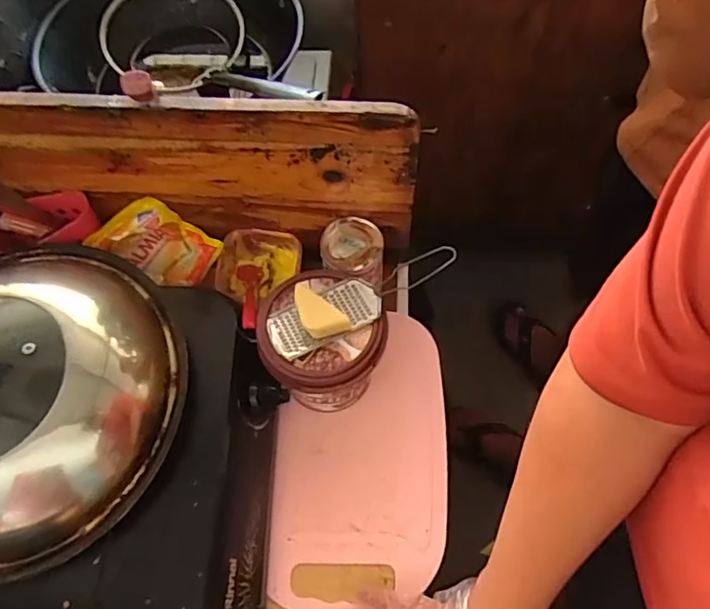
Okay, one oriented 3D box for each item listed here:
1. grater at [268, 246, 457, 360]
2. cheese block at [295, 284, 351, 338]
[{"bbox_3d":[0.010,-0.008,0.561,0.204,0.007,0.054,-26,65,-12],"label":"grater"},{"bbox_3d":[-0.041,0.008,0.538,0.071,0.026,0.035,33,67,17],"label":"cheese block"}]

